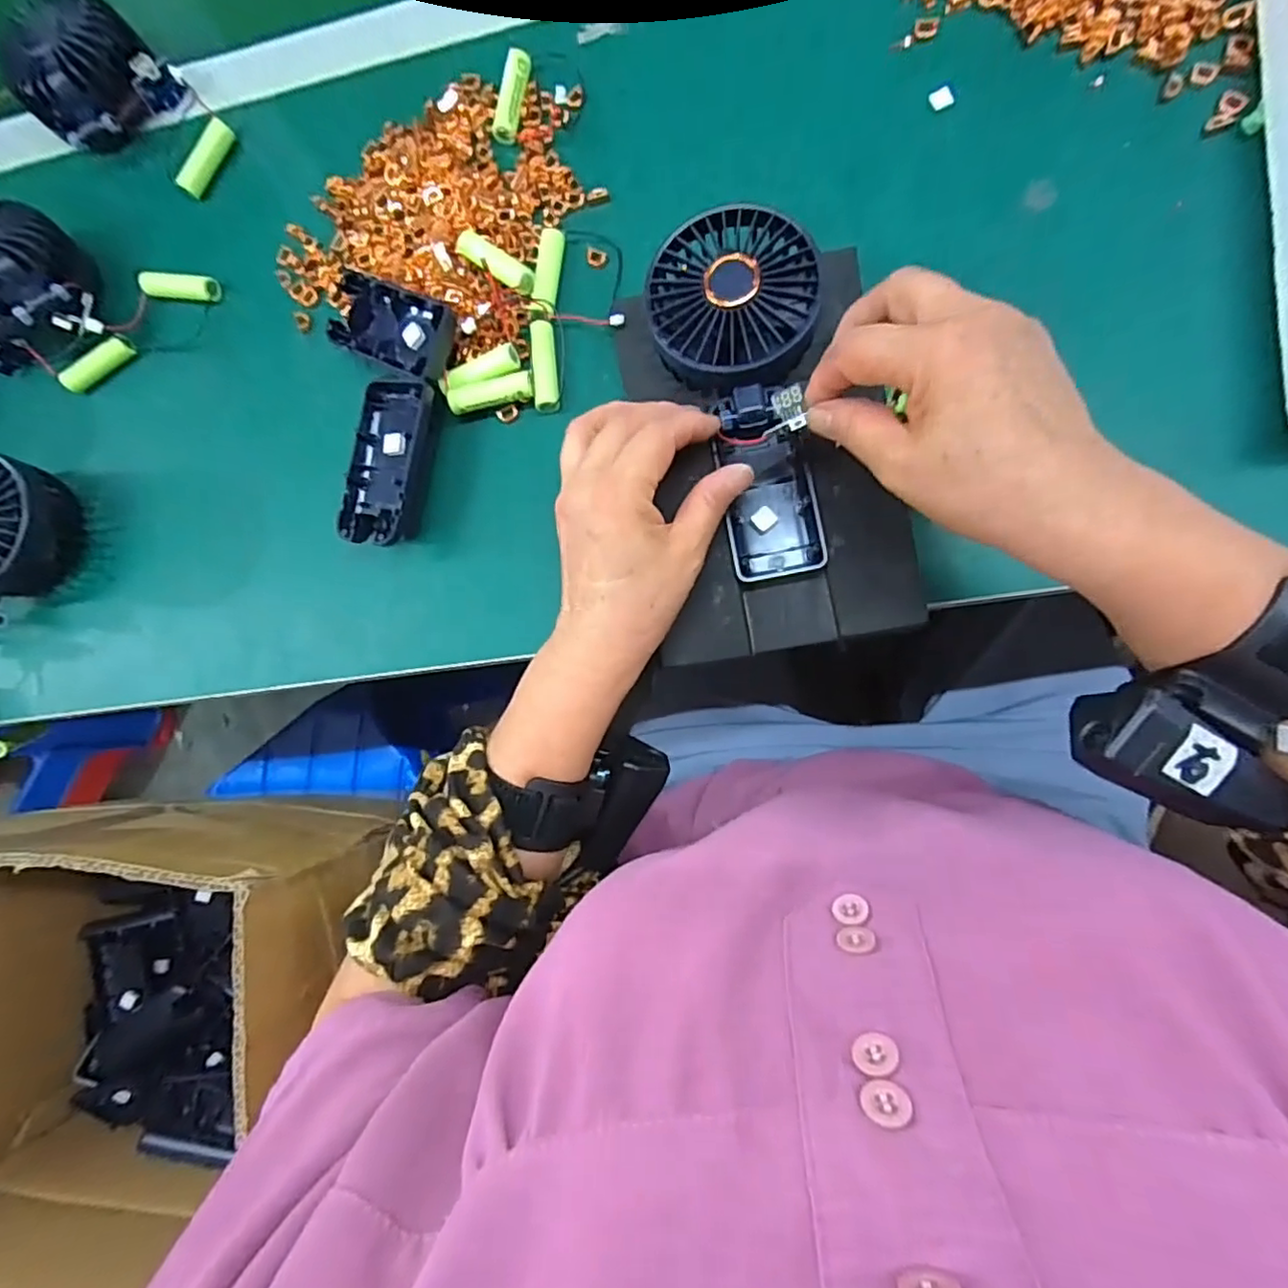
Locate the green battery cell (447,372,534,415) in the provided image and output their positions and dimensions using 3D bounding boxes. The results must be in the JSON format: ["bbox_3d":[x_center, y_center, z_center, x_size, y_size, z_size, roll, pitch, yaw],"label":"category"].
[{"bbox_3d":[-0.088,-0.144,0.364,0.049,0.013,0.015,-11,83,7],"label":"green battery cell"}]

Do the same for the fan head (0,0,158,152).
[{"bbox_3d":[-0.369,-0.377,0.411,0.087,0.043,0.085,44,92,10],"label":"fan head"}]

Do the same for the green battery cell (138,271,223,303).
[{"bbox_3d":[-0.302,-0.232,0.409,0.054,0.011,0.015,7,86,9],"label":"green battery cell"}]

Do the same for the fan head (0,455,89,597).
[{"bbox_3d":[-0.401,-0.072,0.393,0.082,0.046,0.085,13,87,9],"label":"fan head"}]

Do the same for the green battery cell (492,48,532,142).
[{"bbox_3d":[-0.080,-0.333,0.380,0.015,0.012,0.050,17,87,9],"label":"green battery cell"}]

